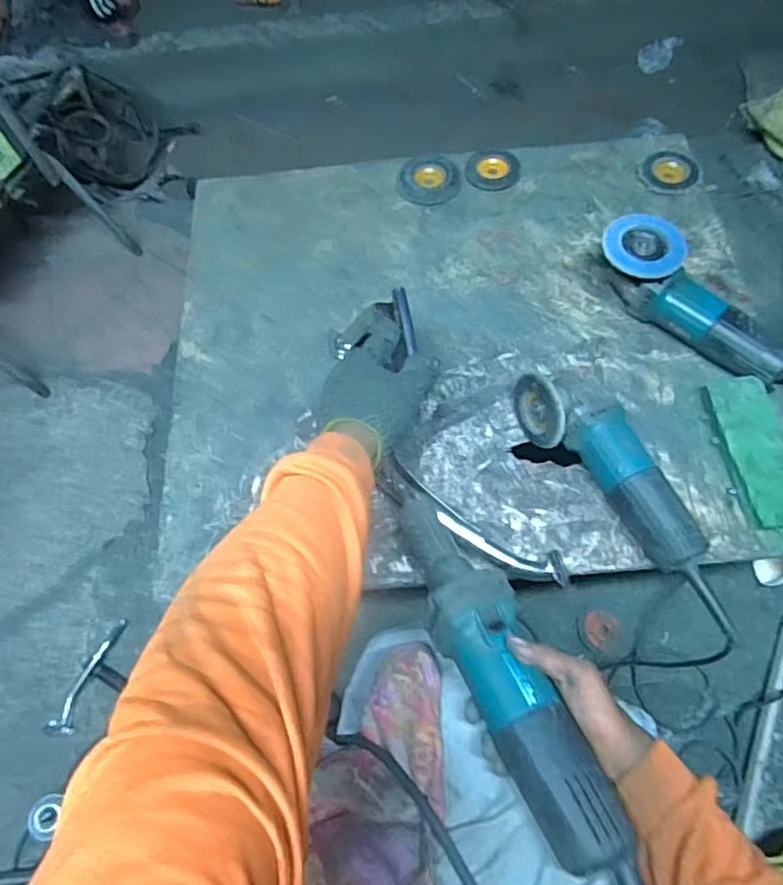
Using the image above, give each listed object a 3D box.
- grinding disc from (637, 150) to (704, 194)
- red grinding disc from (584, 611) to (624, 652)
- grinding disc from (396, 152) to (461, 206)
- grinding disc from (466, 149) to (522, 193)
[{"bbox_3d":[0.406,-0.401,0.882,0.084,0.017,0.080,8,67,7],"label":"grinding disc"},{"bbox_3d":[0.348,0.308,0.989,0.058,0.007,0.068,-42,70,-14],"label":"red grinding disc"},{"bbox_3d":[0.058,-0.398,0.911,0.092,0.017,0.088,-1,66,3],"label":"grinding disc"},{"bbox_3d":[0.154,-0.409,0.909,0.081,0.009,0.067,3,79,2],"label":"grinding disc"}]

